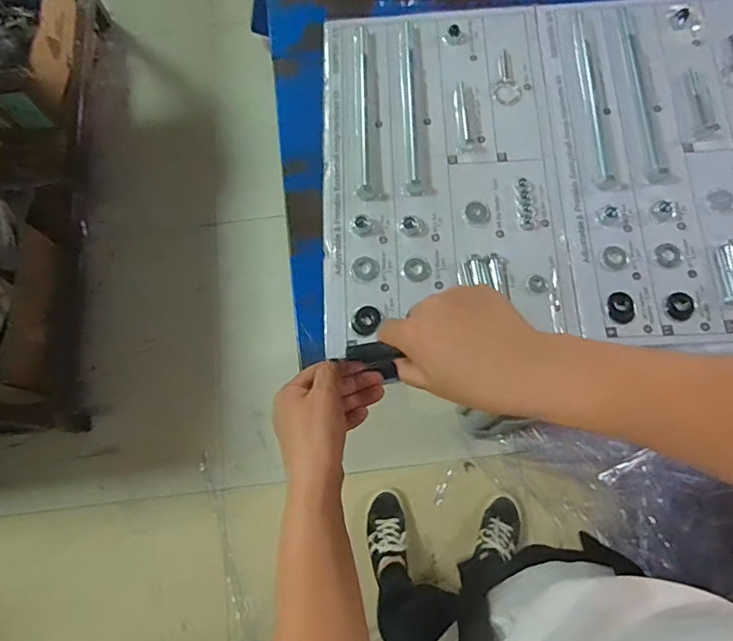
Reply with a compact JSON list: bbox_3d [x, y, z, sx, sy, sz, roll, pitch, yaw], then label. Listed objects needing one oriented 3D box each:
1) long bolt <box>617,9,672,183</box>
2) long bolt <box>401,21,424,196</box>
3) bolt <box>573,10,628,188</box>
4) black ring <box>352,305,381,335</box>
[{"bbox_3d":[0.296,-0.246,0.529,0.019,0.014,0.217,-1,70,1],"label":"long bolt"},{"bbox_3d":[0.048,-0.237,0.540,0.016,0.016,0.220,-2,70,1],"label":"long bolt"},{"bbox_3d":[0.247,-0.240,0.533,0.027,0.020,0.217,-2,70,0],"label":"bolt"},{"bbox_3d":[0.001,0.000,0.477,0.026,0.008,0.027,0,70,1],"label":"black ring"}]

